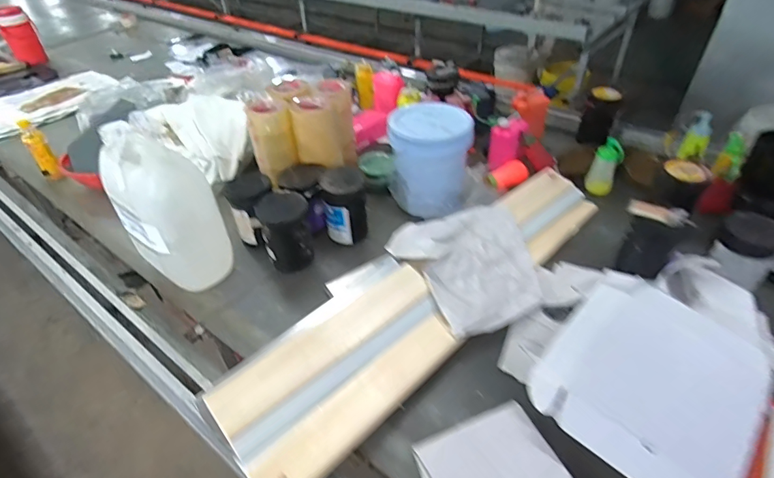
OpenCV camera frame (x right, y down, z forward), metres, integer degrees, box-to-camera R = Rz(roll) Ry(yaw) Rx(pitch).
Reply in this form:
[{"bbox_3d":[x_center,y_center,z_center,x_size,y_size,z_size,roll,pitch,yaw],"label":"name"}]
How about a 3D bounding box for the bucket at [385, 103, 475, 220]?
[{"bbox_3d":[0.109,-0.197,1.118,0.190,0.223,0.184,5,41,9],"label":"bucket"}]

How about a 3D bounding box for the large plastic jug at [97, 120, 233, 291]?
[{"bbox_3d":[-0.450,-0.057,0.911,0.201,0.328,0.140,27,49,30],"label":"large plastic jug"}]

